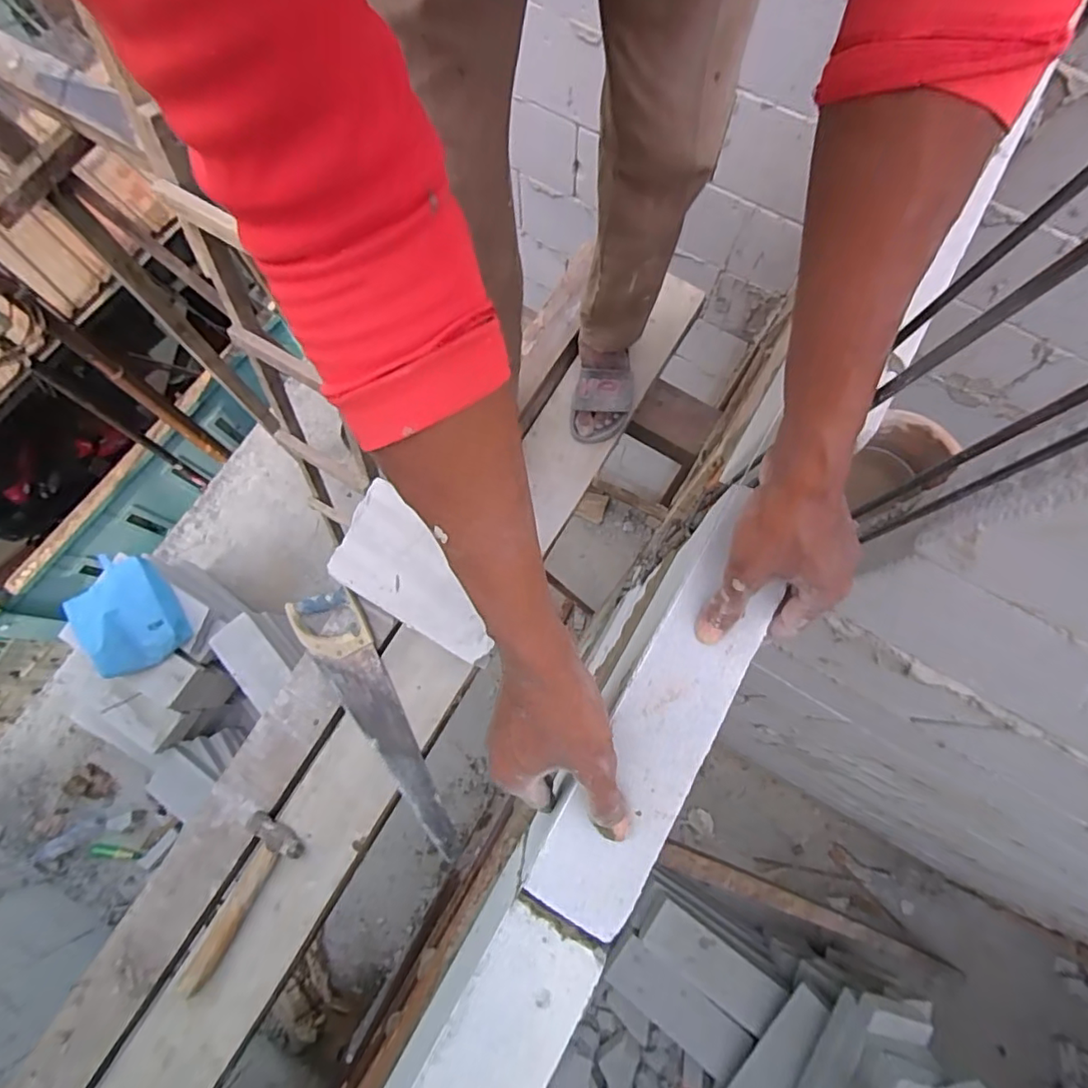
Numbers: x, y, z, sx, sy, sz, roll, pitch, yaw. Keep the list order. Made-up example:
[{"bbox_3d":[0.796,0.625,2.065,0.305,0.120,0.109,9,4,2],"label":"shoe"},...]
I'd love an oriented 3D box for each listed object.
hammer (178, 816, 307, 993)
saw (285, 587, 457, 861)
[{"bbox_3d":[-0.532,0.598,0.951,0.109,0.053,0.308,35,79,8],"label":"hammer"},{"bbox_3d":[-0.290,0.297,1.020,0.122,0.028,0.505,-34,78,-8],"label":"saw"}]

